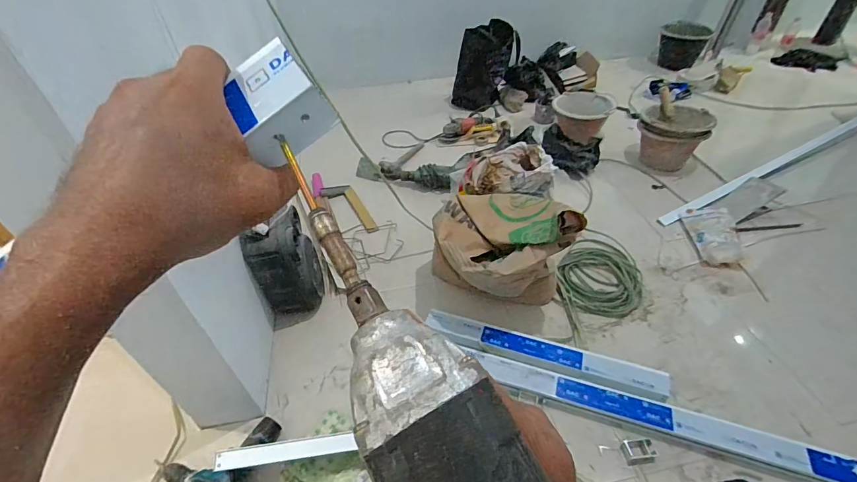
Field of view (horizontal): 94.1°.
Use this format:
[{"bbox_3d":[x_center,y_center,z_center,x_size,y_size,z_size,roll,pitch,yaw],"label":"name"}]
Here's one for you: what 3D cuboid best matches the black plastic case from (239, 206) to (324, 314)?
[{"bbox_3d":[-0.387,0.054,1.080,0.143,0.282,0.166,-16,28,-7],"label":"black plastic case"}]

